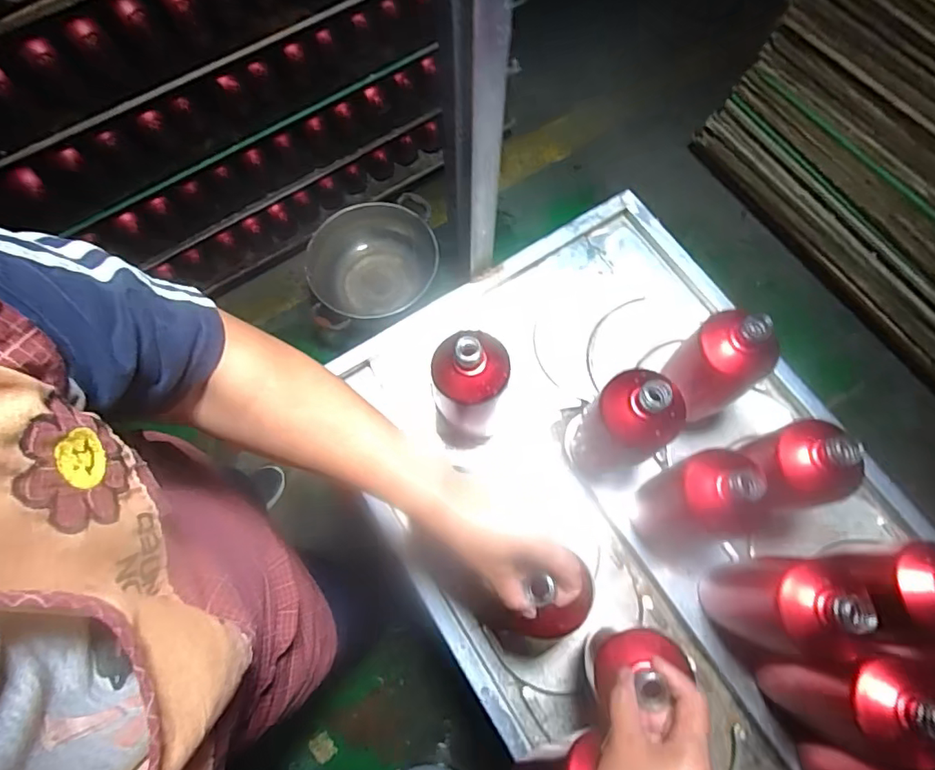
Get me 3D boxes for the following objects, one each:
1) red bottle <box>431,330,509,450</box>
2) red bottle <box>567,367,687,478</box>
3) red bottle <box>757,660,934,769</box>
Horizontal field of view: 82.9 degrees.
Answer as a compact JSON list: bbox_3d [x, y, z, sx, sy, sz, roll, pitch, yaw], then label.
[{"bbox_3d":[0.004,0.005,0.580,0.073,0.193,0.063,-5,70,-1],"label":"red bottle"},{"bbox_3d":[0.162,0.047,0.565,0.072,0.214,0.083,-38,74,-12],"label":"red bottle"},{"bbox_3d":[0.340,0.283,0.479,0.064,0.220,0.062,0,70,1],"label":"red bottle"}]

